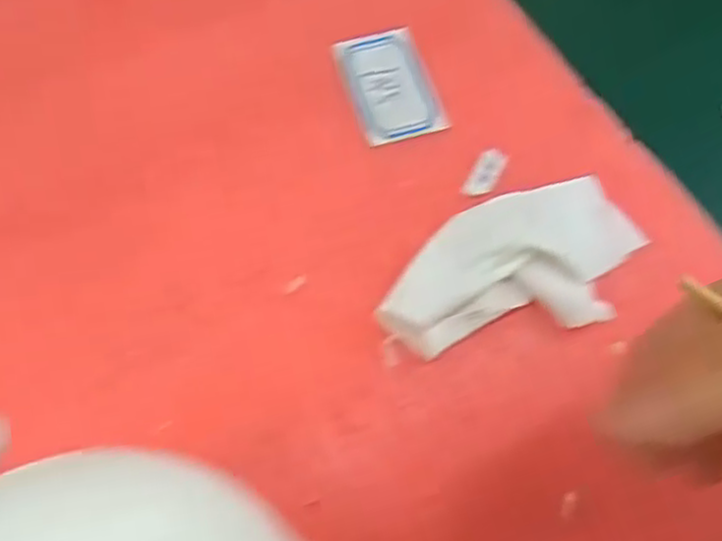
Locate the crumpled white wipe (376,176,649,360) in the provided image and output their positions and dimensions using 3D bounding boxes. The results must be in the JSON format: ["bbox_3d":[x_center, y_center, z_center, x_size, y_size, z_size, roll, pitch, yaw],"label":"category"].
[{"bbox_3d":[0.048,-0.002,0.227,0.085,0.012,0.043,-15,68,-9],"label":"crumpled white wipe"}]

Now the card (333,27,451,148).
[{"bbox_3d":[0.011,-0.066,0.261,0.029,0.004,0.045,-15,68,-9],"label":"card"}]

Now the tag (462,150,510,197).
[{"bbox_3d":[0.042,-0.033,0.247,0.009,0.004,0.020,25,68,8],"label":"tag"}]

